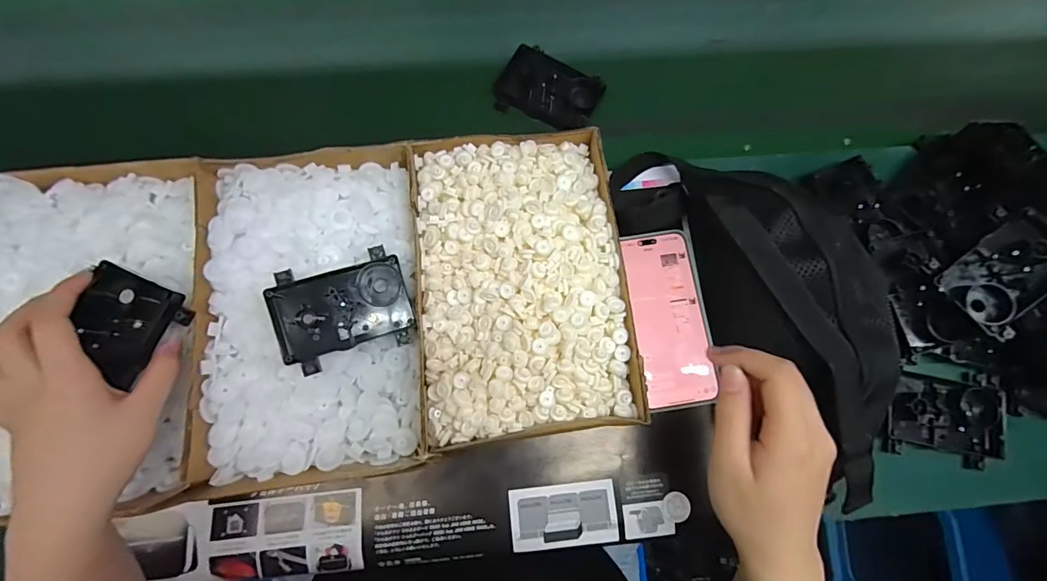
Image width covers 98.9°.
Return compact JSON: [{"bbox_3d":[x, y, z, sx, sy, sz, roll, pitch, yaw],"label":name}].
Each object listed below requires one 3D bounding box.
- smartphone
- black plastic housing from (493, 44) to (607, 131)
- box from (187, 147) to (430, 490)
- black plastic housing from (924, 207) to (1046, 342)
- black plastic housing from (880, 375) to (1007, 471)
[{"bbox_3d":[0.133,0.024,0.405,0.065,0.014,0.156,-6,79,-3],"label":"smartphone"},{"bbox_3d":[0.026,-0.205,0.465,0.100,0.021,0.070,25,78,4],"label":"black plastic housing"},{"bbox_3d":[-0.173,0.016,0.387,0.174,0.058,0.264,-5,77,-3],"label":"box"},{"bbox_3d":[0.416,-0.015,0.382,0.098,0.026,0.068,-47,71,11],"label":"black plastic housing"},{"bbox_3d":[0.377,0.111,0.402,0.101,0.017,0.081,11,77,1],"label":"black plastic housing"}]

